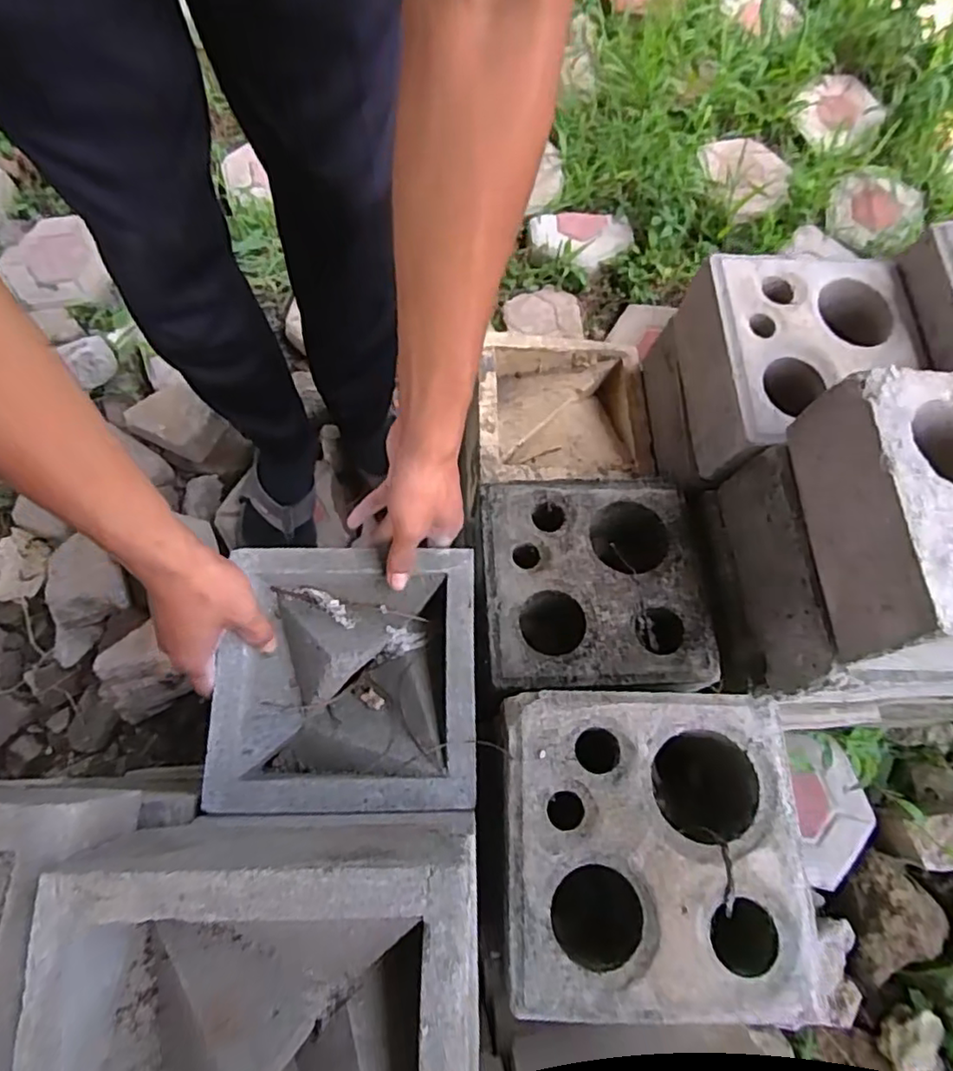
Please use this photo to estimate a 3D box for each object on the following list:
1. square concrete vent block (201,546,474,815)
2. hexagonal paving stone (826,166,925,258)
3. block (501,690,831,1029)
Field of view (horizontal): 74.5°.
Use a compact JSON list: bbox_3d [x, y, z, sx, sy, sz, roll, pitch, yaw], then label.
[{"bbox_3d":[-0.103,0.114,0.515,0.197,0.063,0.199,0,72,-3],"label":"square concrete vent block"},{"bbox_3d":[0.786,-0.640,1.235,0.178,0.035,0.172,-3,87,7],"label":"hexagonal paving stone"},{"bbox_3d":[0.119,0.218,0.455,0.204,0.081,0.199,1,72,-3],"label":"block"}]

